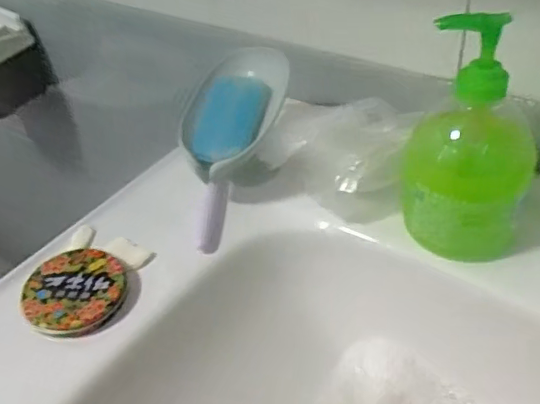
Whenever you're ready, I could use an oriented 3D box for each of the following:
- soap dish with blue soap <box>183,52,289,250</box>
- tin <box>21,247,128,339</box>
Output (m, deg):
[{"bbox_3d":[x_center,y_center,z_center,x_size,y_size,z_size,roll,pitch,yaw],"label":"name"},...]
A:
[{"bbox_3d":[-0.036,-0.046,0.472,0.078,0.034,0.168,14,85,23],"label":"soap dish with blue soap"},{"bbox_3d":[-0.143,0.064,0.415,0.070,0.014,0.074,-4,41,4],"label":"tin"}]

